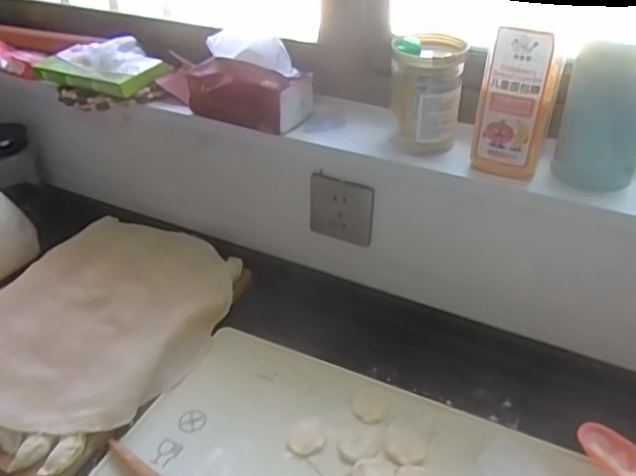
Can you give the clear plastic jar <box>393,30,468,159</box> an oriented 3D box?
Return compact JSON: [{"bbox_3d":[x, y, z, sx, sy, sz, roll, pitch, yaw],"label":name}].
[{"bbox_3d":[0.129,-0.166,0.706,0.078,0.122,0.071,-1,35,0],"label":"clear plastic jar"}]

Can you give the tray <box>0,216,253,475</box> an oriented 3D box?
[{"bbox_3d":[-0.311,0.109,0.799,0.311,0.050,0.401,17,39,24],"label":"tray"}]

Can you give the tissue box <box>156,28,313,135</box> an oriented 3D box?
[{"bbox_3d":[-0.109,-0.209,0.798,0.188,0.094,0.082,14,38,20],"label":"tissue box"}]

